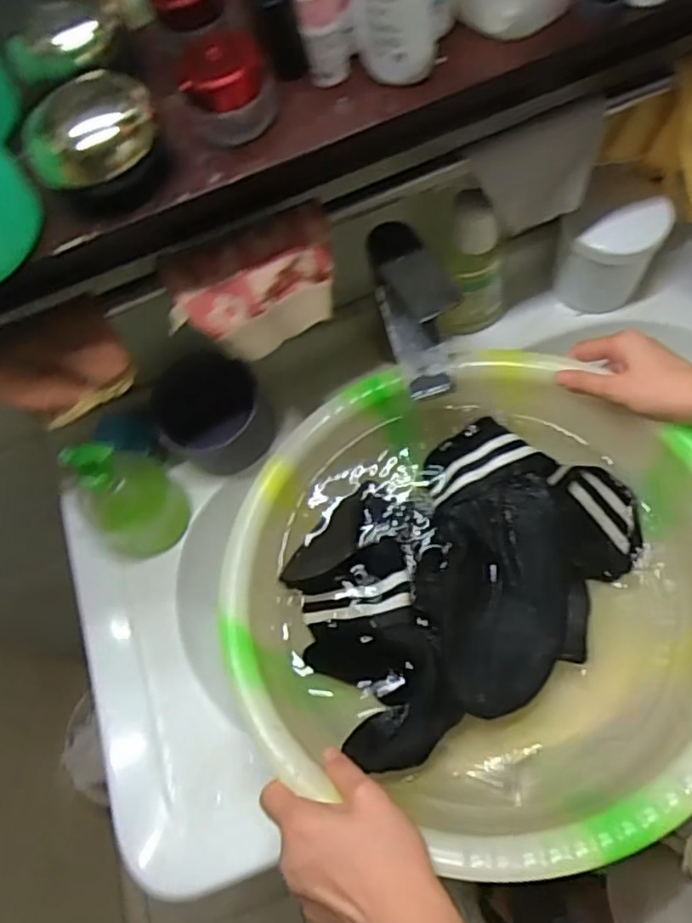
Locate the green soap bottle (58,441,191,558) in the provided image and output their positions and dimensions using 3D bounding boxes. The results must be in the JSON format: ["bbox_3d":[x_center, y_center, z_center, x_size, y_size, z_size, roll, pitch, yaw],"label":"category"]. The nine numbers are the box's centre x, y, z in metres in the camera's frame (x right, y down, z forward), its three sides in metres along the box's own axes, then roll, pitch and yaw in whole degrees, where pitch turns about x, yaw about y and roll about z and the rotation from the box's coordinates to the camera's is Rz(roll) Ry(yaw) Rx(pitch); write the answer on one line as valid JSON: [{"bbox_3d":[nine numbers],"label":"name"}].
[{"bbox_3d":[-0.203,0.030,0.578,0.086,0.163,0.063,-31,66,-14],"label":"green soap bottle"}]

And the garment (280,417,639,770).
[{"bbox_3d":[0.101,0.095,0.531,0.293,0.059,0.211,-26,65,-12],"label":"garment"}]

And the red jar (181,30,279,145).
[{"bbox_3d":[-0.071,-0.229,0.379,0.051,0.043,0.054,0,62,1],"label":"red jar"}]

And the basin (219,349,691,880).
[{"bbox_3d":[0.096,0.083,0.486,0.346,0.160,0.364,0,62,1],"label":"basin"}]

